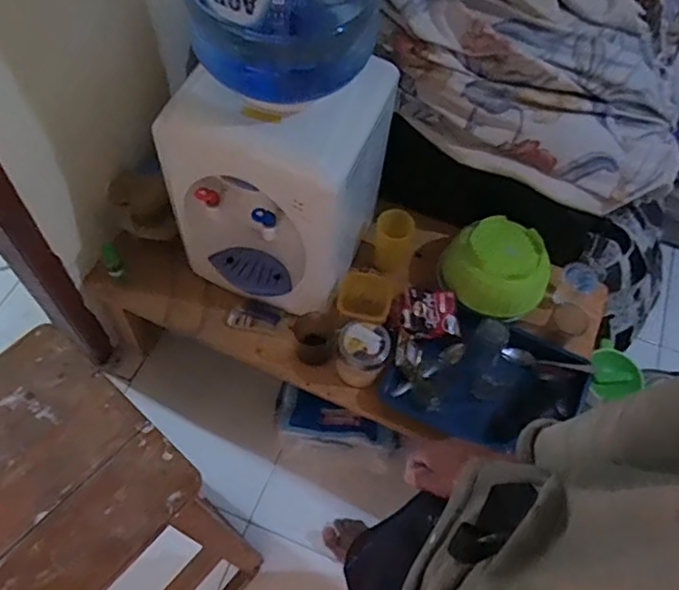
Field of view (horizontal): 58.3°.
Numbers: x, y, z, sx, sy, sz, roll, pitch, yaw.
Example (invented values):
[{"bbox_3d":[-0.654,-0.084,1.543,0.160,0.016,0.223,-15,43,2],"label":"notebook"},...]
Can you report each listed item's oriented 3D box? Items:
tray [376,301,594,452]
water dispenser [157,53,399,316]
[{"bbox_3d":[0.275,0.155,1.123,0.319,0.033,0.249,28,63,11],"label":"tray"},{"bbox_3d":[-0.114,-0.173,1.058,0.295,0.401,0.230,34,64,14],"label":"water dispenser"}]

